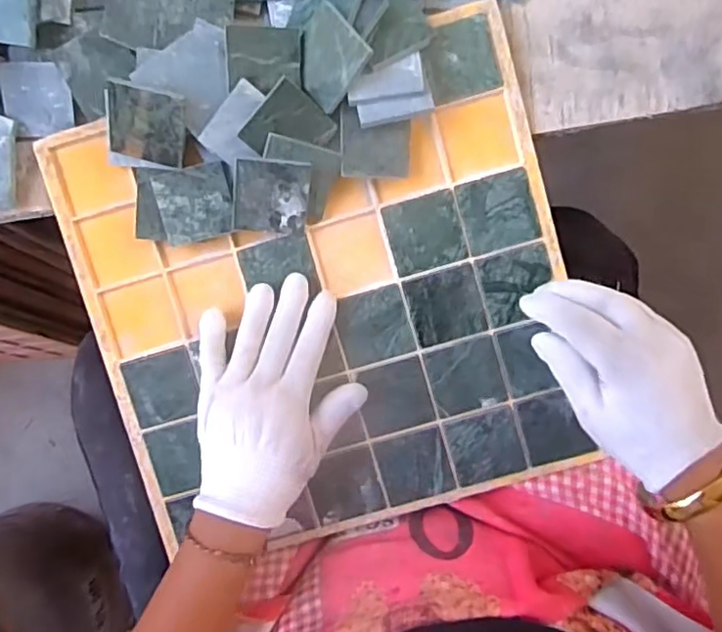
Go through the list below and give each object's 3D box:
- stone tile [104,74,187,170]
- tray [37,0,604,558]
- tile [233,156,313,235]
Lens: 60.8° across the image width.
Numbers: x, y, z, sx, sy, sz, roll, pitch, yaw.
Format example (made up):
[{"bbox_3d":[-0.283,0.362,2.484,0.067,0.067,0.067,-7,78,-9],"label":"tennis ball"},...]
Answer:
[{"bbox_3d":[-0.145,-0.129,0.415,0.054,0.006,0.052,18,130,0],"label":"stone tile"},{"bbox_3d":[-0.024,-0.008,0.441,0.329,0.011,0.318,-16,94,4],"label":"tray"},{"bbox_3d":[-0.060,-0.080,0.416,0.050,0.004,0.050,2,120,-12],"label":"tile"}]

